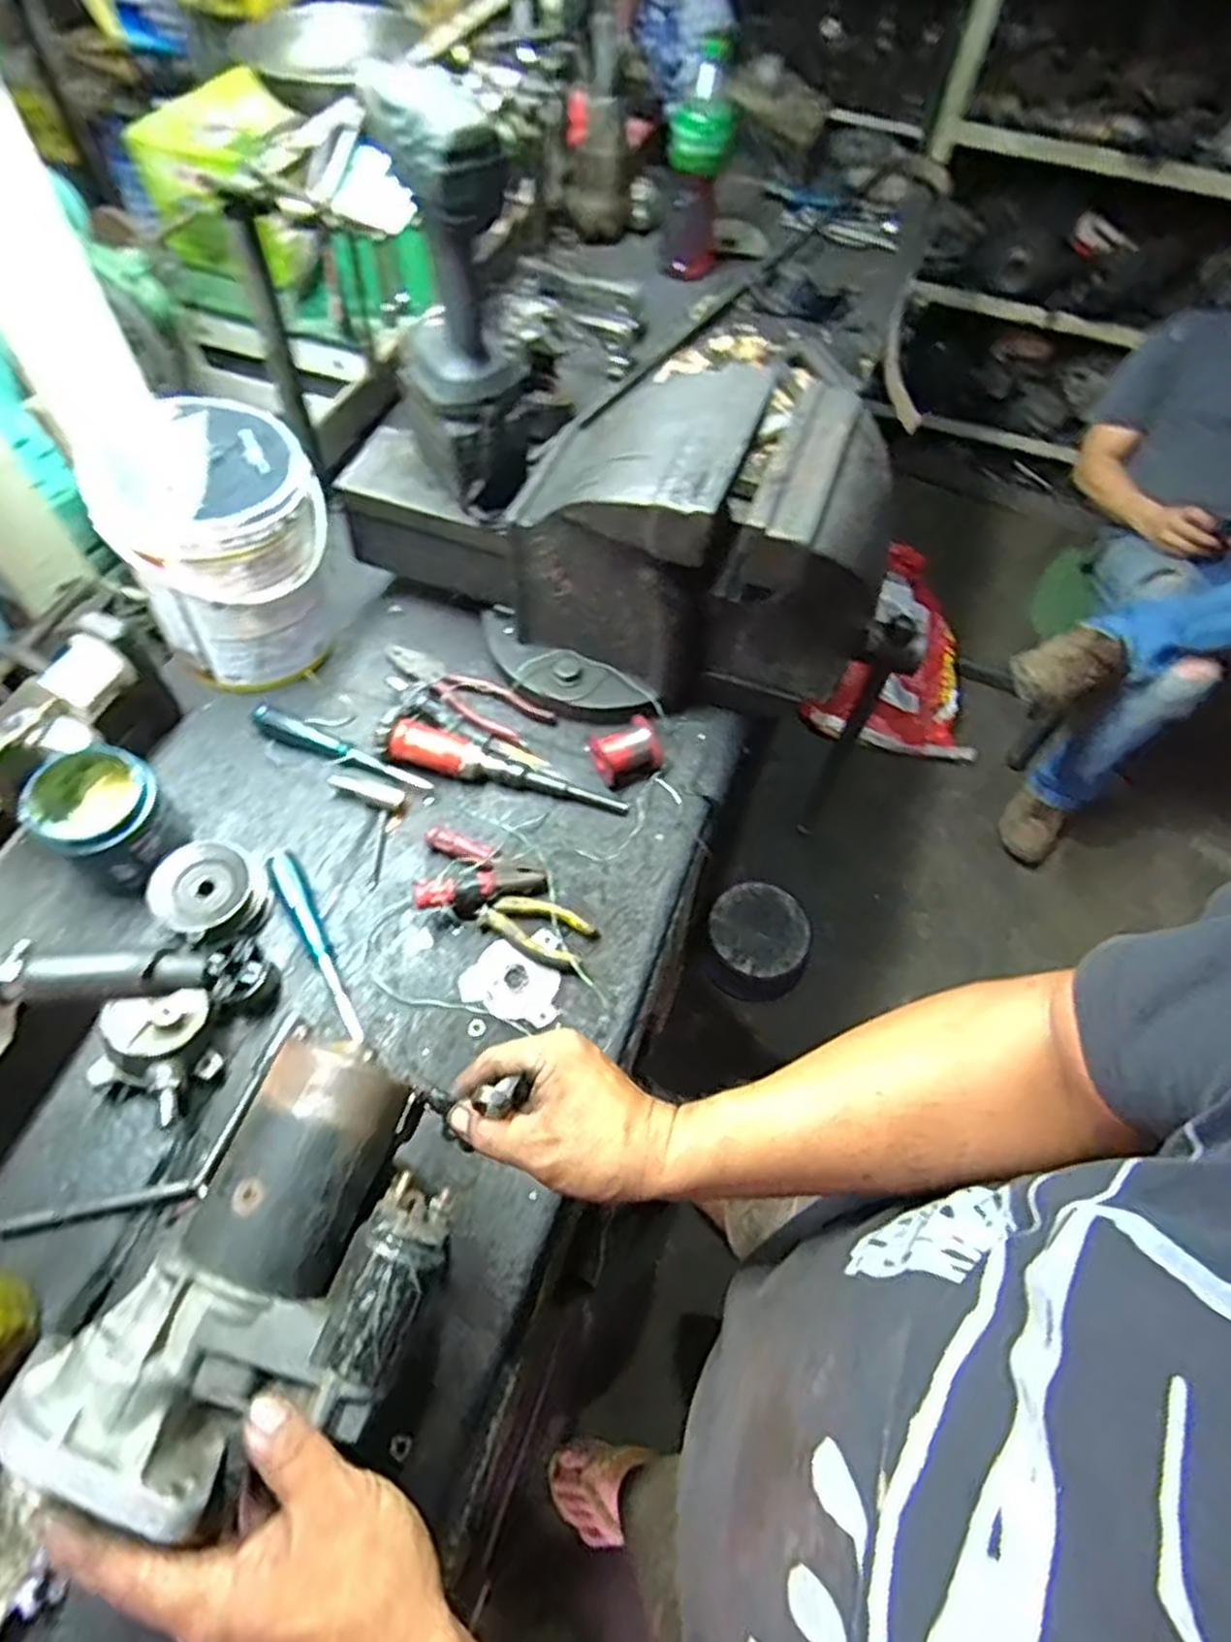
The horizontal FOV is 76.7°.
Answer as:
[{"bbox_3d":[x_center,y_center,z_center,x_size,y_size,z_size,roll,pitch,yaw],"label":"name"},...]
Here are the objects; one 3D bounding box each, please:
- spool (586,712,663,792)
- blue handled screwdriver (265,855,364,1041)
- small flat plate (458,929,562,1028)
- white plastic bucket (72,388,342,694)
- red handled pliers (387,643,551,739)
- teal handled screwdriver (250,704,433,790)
[{"bbox_3d":[0.008,-0.069,0.748,0.062,0.047,0.056,-30,66,-19],"label":"spool"},{"bbox_3d":[-0.249,0.103,0.644,0.024,0.030,0.171,-25,64,-16],"label":"blue handled screwdriver"},{"bbox_3d":[-0.089,0.135,0.659,0.082,0.011,0.077,3,61,-5],"label":"small flat plate"},{"bbox_3d":[-0.359,-0.254,0.732,0.170,0.187,0.180,1,60,-2],"label":"white plastic bucket"},{"bbox_3d":[-0.157,-0.132,0.789,0.192,0.010,0.052,29,62,13],"label":"red handled pliers"},{"bbox_3d":[-0.258,-0.069,0.733,0.179,0.022,0.025,21,61,9],"label":"teal handled screwdriver"}]

